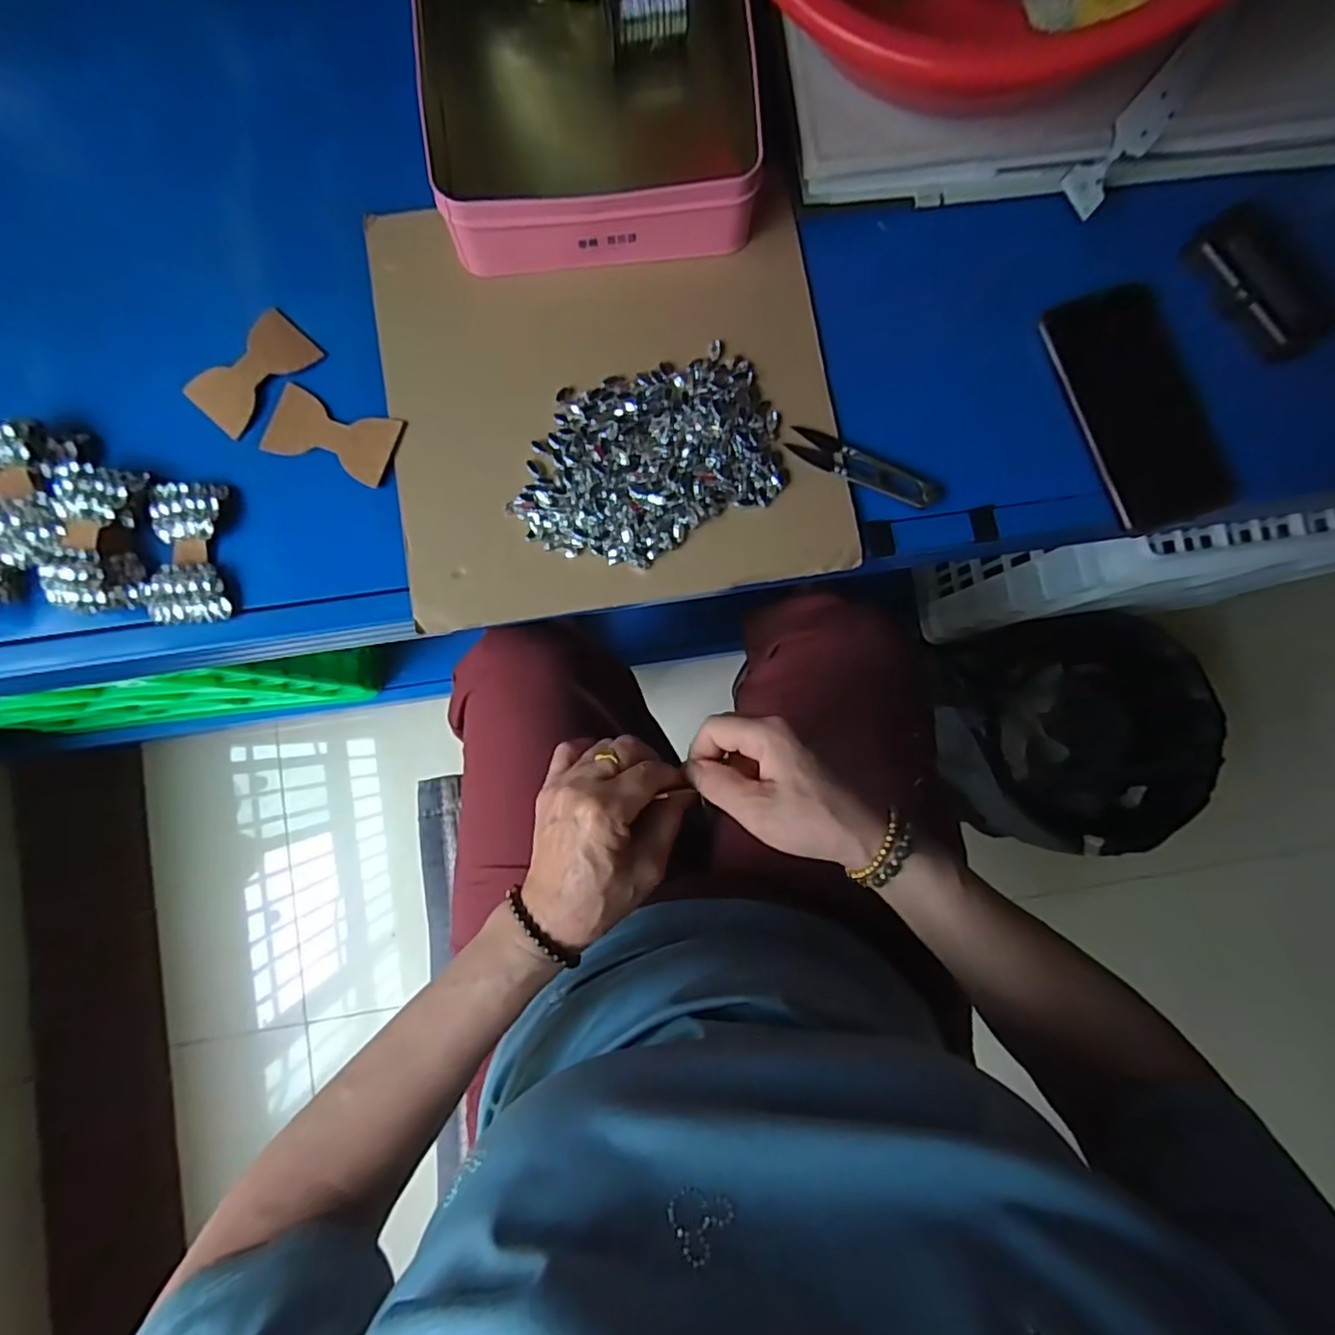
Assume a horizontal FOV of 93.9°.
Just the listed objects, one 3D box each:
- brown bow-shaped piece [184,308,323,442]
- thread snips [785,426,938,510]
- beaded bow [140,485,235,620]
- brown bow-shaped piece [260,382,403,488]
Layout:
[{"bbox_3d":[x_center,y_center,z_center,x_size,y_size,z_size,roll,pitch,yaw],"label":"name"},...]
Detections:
[{"bbox_3d":[-0.269,-0.192,0.405,0.044,0.005,0.080,40,84,4],"label":"brown bow-shaped piece"},{"bbox_3d":[0.128,-0.130,0.406,0.101,0.004,0.022,25,83,2],"label":"thread snips"},{"bbox_3d":[-0.298,-0.072,0.388,0.045,0.012,0.086,-3,83,-1],"label":"beaded bow"},{"bbox_3d":[-0.217,-0.151,0.404,0.080,0.004,0.046,19,83,2],"label":"brown bow-shaped piece"}]

